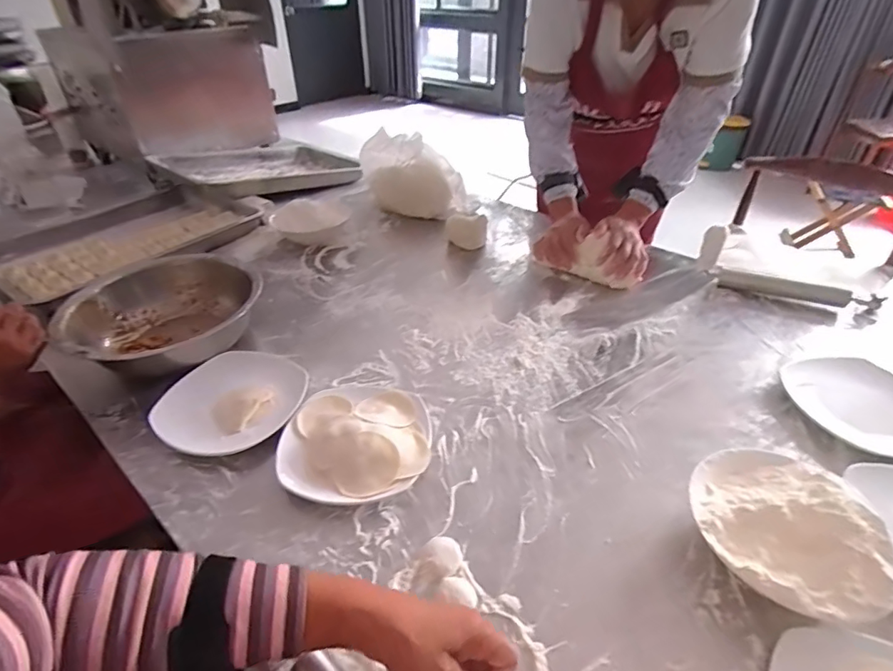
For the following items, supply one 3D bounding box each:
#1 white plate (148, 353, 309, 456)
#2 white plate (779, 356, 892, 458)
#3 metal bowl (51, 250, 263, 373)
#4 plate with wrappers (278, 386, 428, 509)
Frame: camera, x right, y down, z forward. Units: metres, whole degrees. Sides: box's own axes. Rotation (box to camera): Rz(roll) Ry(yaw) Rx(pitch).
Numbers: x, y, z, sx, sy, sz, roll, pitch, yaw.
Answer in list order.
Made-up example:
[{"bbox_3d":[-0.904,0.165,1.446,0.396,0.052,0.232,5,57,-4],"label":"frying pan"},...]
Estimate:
[{"bbox_3d":[-0.279,0.081,0.645,0.158,0.027,0.176,13,41,18],"label":"white plate"},{"bbox_3d":[0.557,0.088,0.641,0.176,0.022,0.176,-7,39,-5],"label":"white plate"},{"bbox_3d":[-0.438,-0.030,0.759,0.257,0.084,0.283,-25,44,-25],"label":"metal bowl"},{"bbox_3d":[-0.114,0.124,0.595,0.178,0.042,0.182,-2,39,1],"label":"plate with wrappers"}]

